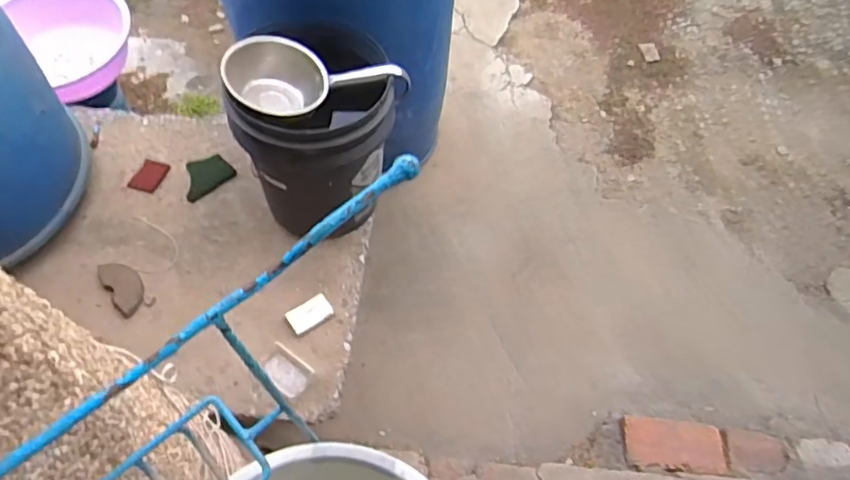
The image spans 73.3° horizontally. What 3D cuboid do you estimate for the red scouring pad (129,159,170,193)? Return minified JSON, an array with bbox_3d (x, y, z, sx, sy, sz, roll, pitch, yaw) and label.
[{"bbox_3d":[-0.644,-0.150,1.338,0.068,0.012,0.084,16,59,4],"label":"red scouring pad"}]

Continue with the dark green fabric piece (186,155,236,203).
[{"bbox_3d":[-0.514,-0.153,1.333,0.120,0.015,0.083,-36,94,-8],"label":"dark green fabric piece"}]

